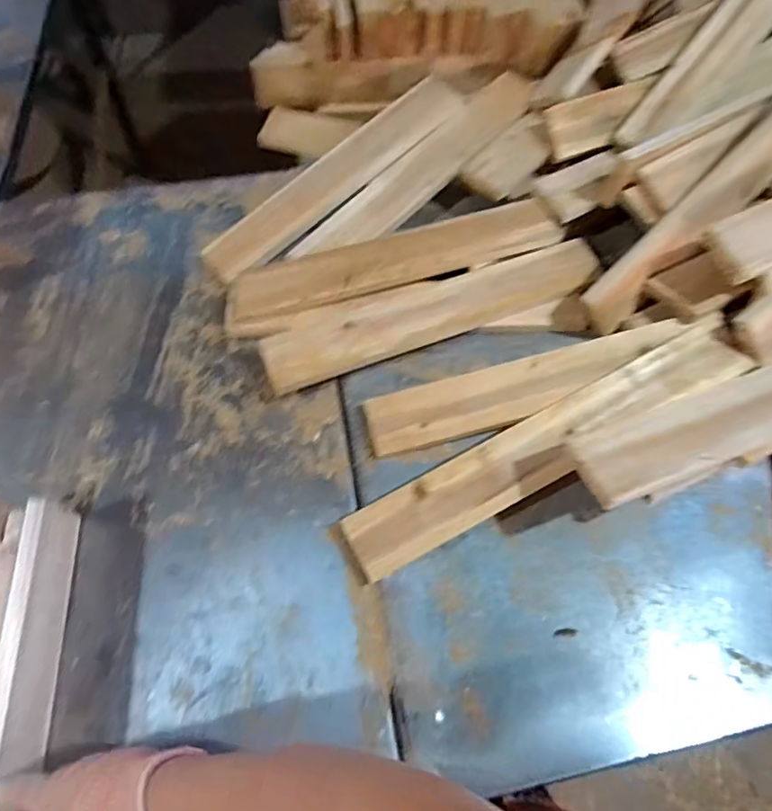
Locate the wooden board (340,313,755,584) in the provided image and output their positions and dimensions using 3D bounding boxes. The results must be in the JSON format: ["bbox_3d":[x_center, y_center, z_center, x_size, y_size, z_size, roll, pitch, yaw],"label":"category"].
[{"bbox_3d":[0.202,0.043,0.621,0.534,0.027,0.081,-29,77,-7],"label":"wooden board"}]

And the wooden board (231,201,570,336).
[{"bbox_3d":[0.011,-0.212,0.754,0.492,0.021,0.103,-18,66,-9],"label":"wooden board"}]

